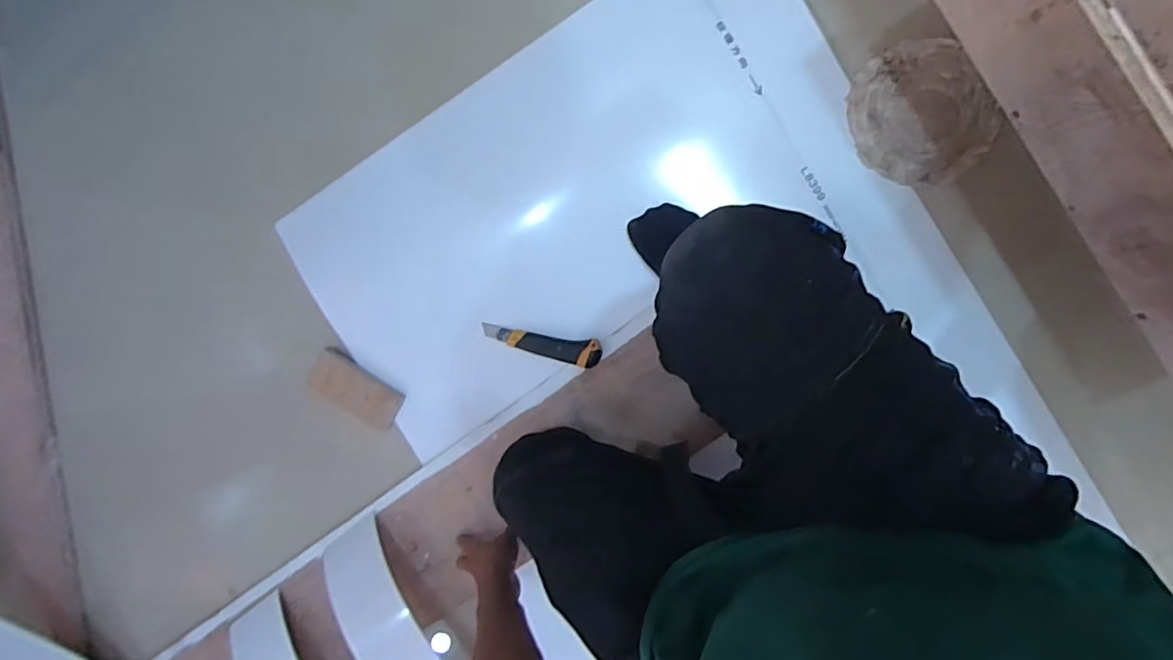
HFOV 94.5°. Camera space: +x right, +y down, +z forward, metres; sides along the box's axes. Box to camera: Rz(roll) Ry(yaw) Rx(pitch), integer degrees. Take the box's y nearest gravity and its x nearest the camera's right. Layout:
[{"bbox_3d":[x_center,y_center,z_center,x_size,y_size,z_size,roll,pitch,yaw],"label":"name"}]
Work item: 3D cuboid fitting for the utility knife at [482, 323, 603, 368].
[{"bbox_3d":[-0.065,0.021,0.777,0.174,0.021,0.038,11,95,4],"label":"utility knife"}]

